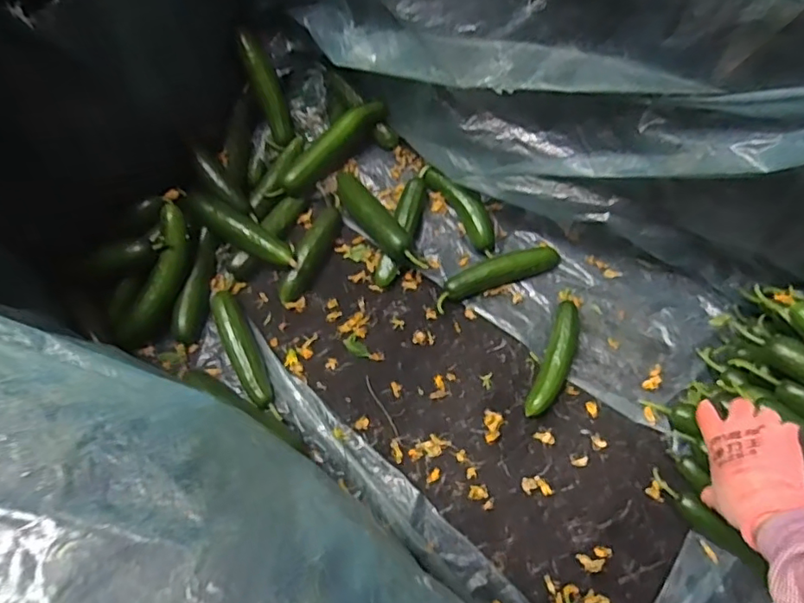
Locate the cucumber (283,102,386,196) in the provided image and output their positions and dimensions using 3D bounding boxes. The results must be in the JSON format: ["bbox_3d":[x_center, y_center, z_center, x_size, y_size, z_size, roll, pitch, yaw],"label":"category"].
[{"bbox_3d":[-0.098,-0.215,0.765,0.042,0.044,0.174,40,76,16],"label":"cucumber"}]

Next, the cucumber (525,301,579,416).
[{"bbox_3d":[0.188,0.071,0.675,0.032,0.029,0.147,21,71,10],"label":"cucumber"}]

